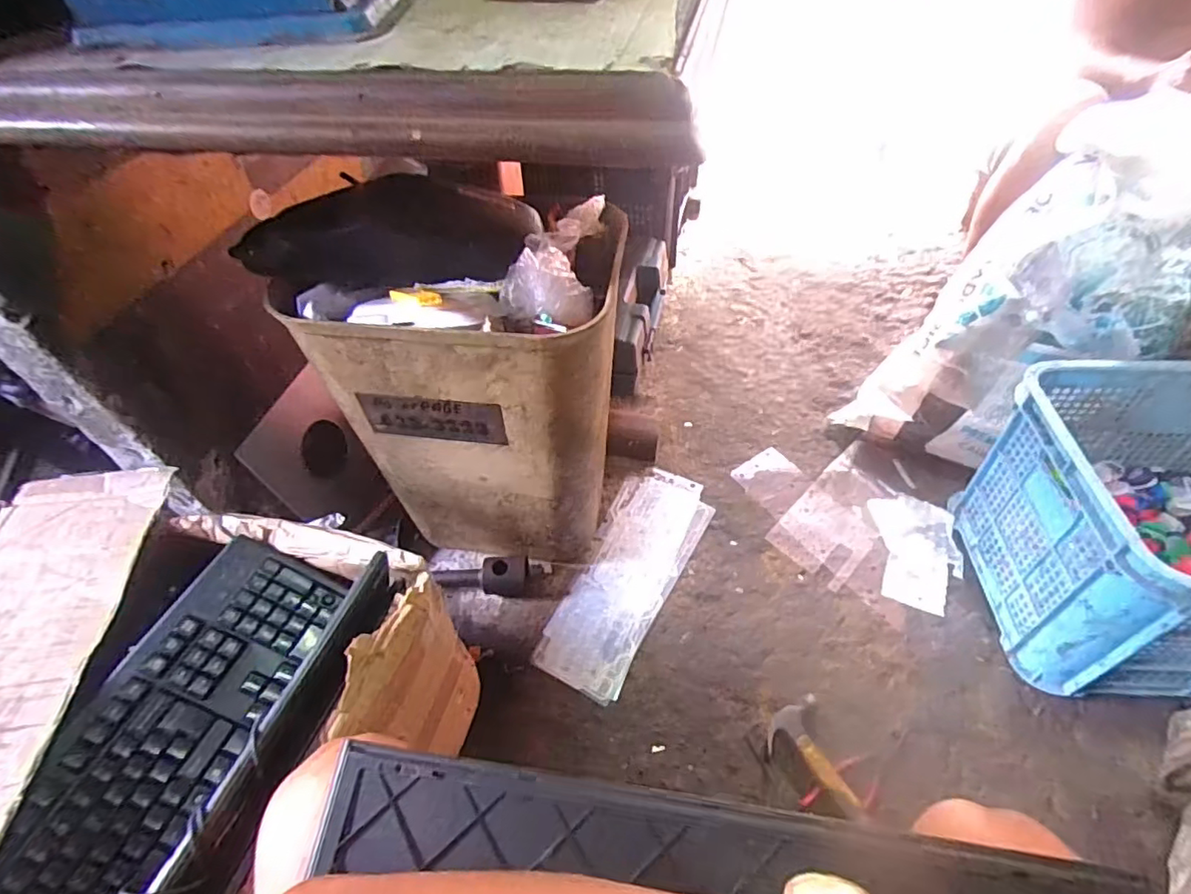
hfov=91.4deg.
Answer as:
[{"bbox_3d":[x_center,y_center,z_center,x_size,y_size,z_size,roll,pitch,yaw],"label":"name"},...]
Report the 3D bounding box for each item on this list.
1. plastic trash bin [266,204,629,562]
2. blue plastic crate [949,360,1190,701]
[{"bbox_3d":[-0.138,-0.043,0.814,0.342,0.467,0.212,2,49,6],"label":"plastic trash bin"},{"bbox_3d":[0.837,0.107,0.784,0.501,0.283,0.363,-2,49,3],"label":"blue plastic crate"}]

